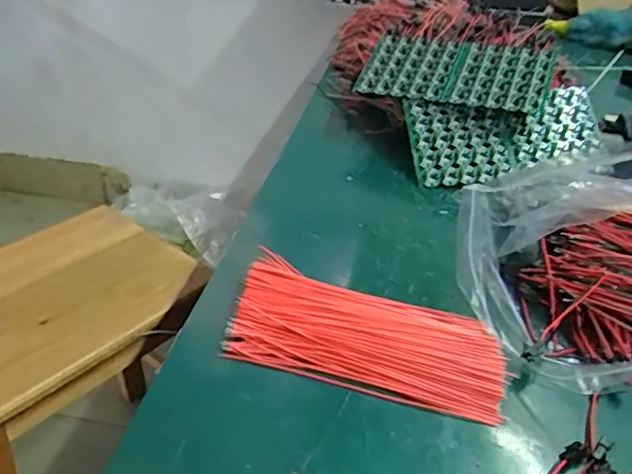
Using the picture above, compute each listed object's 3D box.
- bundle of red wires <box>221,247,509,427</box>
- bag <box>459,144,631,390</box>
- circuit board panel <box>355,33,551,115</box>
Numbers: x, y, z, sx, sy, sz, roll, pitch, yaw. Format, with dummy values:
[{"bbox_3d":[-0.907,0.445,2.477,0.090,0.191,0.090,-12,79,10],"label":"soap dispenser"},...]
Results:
[{"bbox_3d":[0.034,0.064,0.412,0.177,0.024,0.085,11,34,9],"label":"bundle of red wires"},{"bbox_3d":[0.214,0.007,0.412,0.171,0.148,0.170,-17,39,-30],"label":"bag"},{"bbox_3d":[0.145,-0.180,0.667,0.201,0.023,0.102,18,69,22],"label":"circuit board panel"}]

